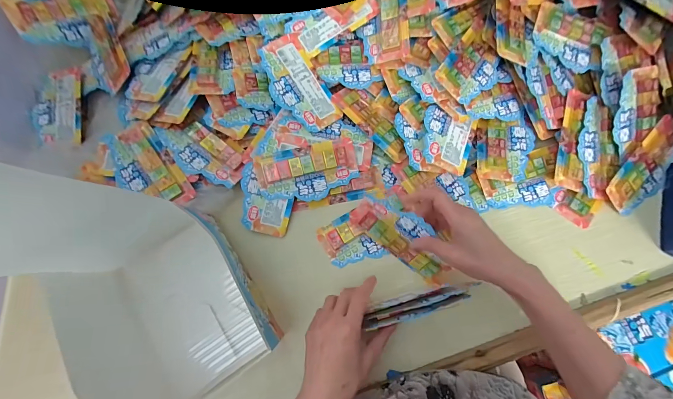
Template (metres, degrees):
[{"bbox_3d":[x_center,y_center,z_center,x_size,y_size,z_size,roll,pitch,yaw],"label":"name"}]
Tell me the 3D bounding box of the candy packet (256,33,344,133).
[{"bbox_3d":[-0.058,-0.170,0.448,0.077,0.004,0.144,-30,93,-15],"label":"candy packet"}]

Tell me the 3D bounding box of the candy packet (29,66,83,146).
[{"bbox_3d":[-0.441,-0.145,0.474,0.071,0.007,0.131,-13,74,-2],"label":"candy packet"}]

